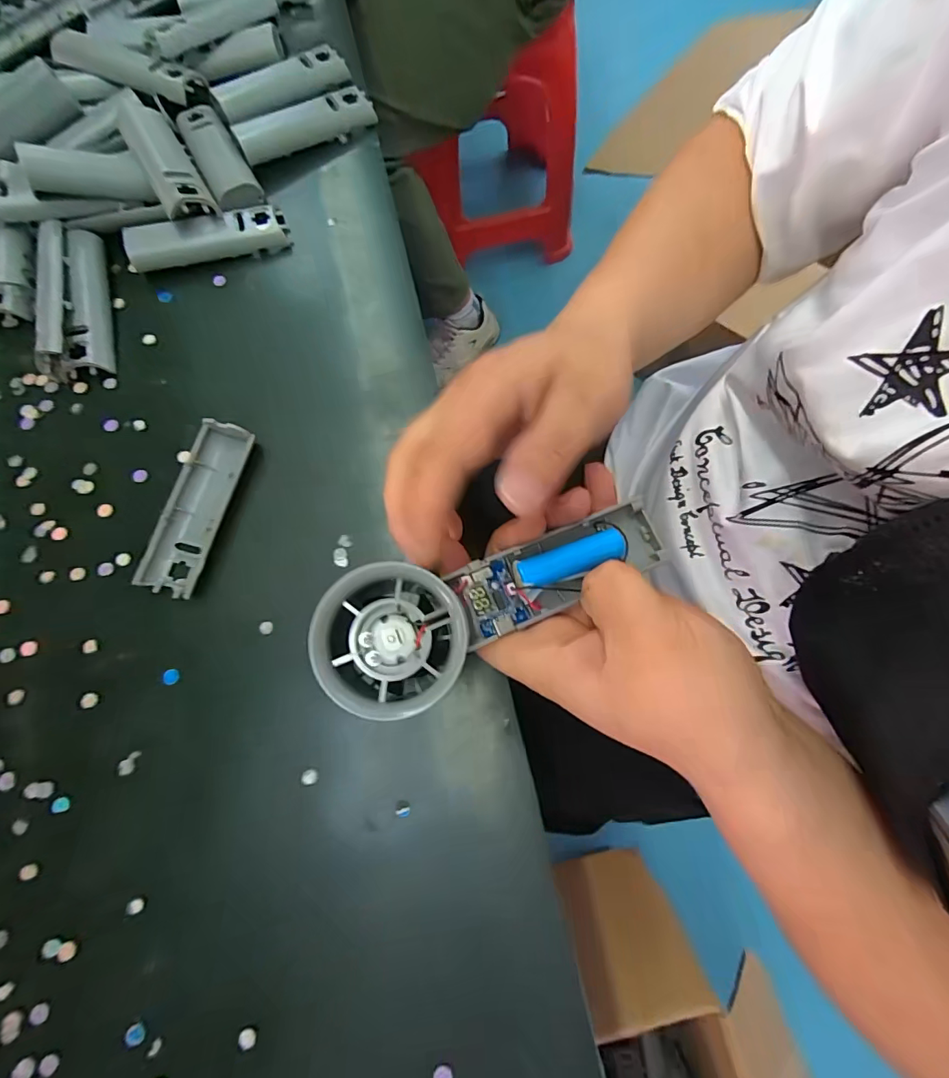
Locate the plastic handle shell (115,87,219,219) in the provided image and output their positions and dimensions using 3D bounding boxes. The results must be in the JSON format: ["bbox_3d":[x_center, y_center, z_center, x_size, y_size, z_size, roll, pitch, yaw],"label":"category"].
[{"bbox_3d":[-0.214,-0.262,0.323,0.030,0.032,0.109,-31,77,-6],"label":"plastic handle shell"}]

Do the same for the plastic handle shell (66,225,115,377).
[{"bbox_3d":[-0.258,-0.159,0.316,0.020,0.020,0.097,-12,76,-1],"label":"plastic handle shell"}]

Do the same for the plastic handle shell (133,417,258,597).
[{"bbox_3d":[-0.167,-0.020,0.285,0.036,0.014,0.104,14,77,5],"label":"plastic handle shell"}]

